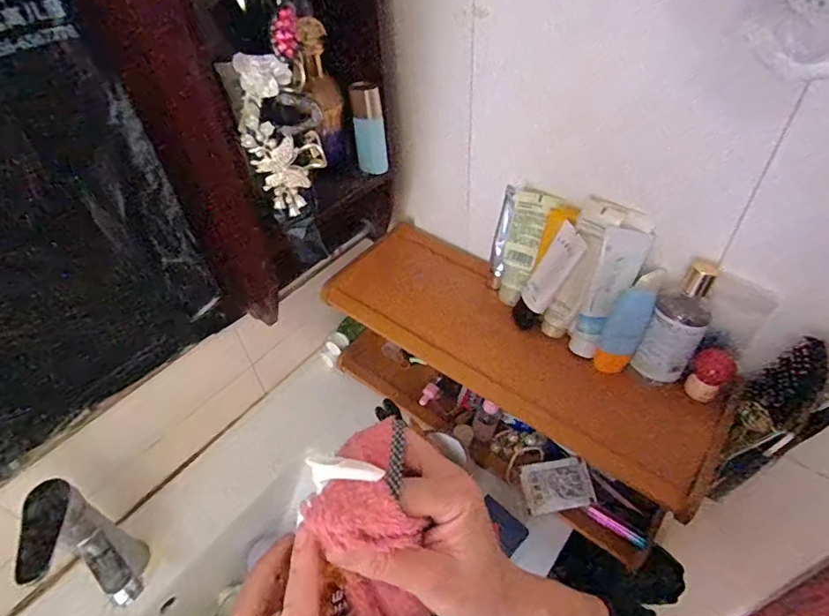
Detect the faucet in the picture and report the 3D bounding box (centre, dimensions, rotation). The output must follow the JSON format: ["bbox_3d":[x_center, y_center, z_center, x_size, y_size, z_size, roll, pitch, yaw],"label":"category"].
[{"bbox_3d":[-0.331,0.266,0.522,0.058,0.188,0.129,-34,53,-27],"label":"faucet"}]

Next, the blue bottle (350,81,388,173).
[{"bbox_3d":[-0.053,-0.212,0.591,0.035,0.103,0.027,-11,46,-8],"label":"blue bottle"}]

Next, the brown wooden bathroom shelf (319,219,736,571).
[{"bbox_3d":[0.117,0.094,0.662,0.489,0.176,0.191,30,54,29],"label":"brown wooden bathroom shelf"}]

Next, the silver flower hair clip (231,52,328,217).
[{"bbox_3d":[-0.116,-0.151,0.437,0.064,0.138,0.029,-13,46,-10],"label":"silver flower hair clip"}]

